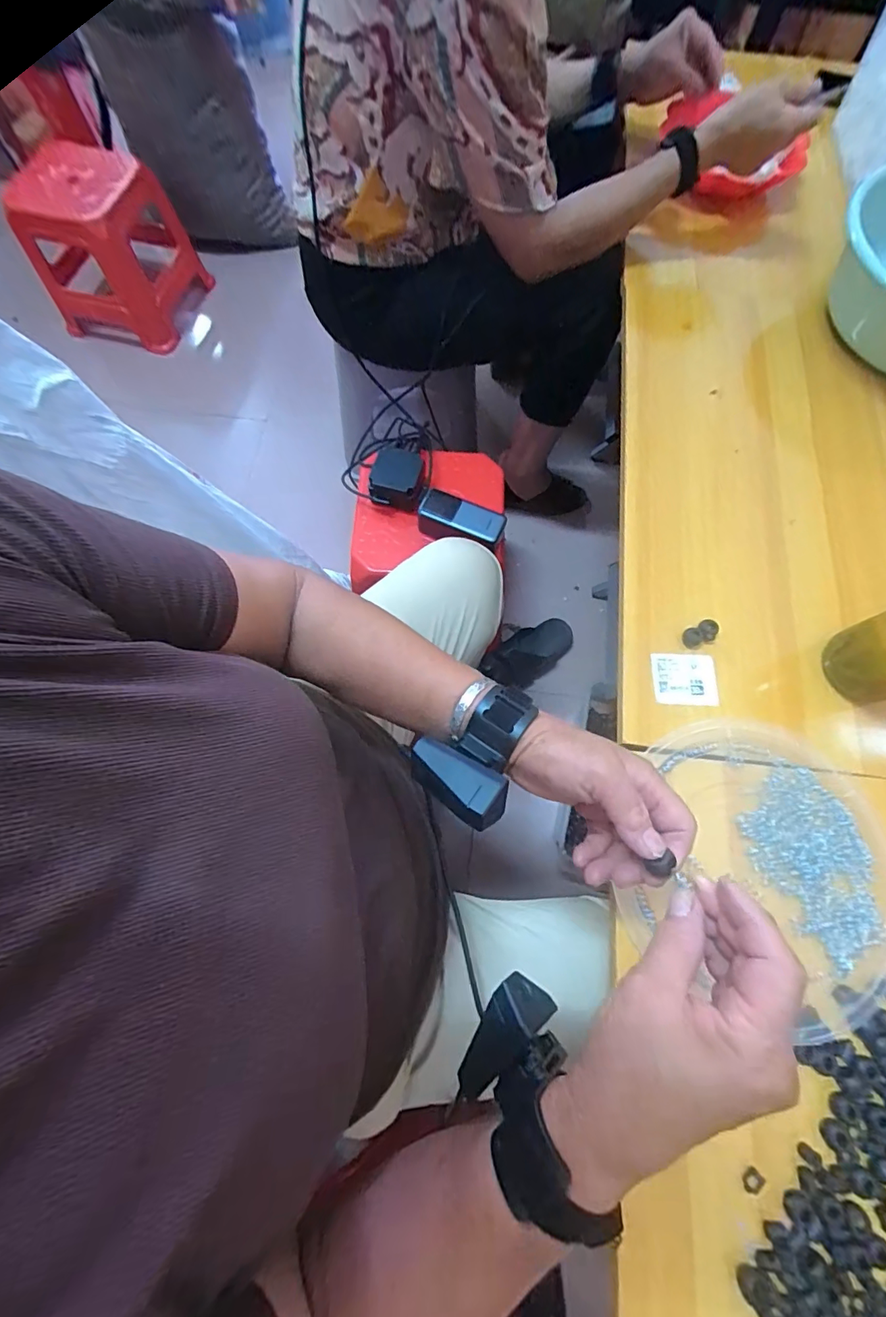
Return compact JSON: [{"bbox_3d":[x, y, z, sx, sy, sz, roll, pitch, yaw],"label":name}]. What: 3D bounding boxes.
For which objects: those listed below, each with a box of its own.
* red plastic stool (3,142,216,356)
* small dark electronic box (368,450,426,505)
[{"bbox_3d":[-0.719,-0.899,1.053,0.250,0.277,0.249,11,72,3],"label":"red plastic stool"},{"bbox_3d":[-0.071,-0.283,0.748,0.072,0.031,0.083,8,72,2],"label":"small dark electronic box"}]

